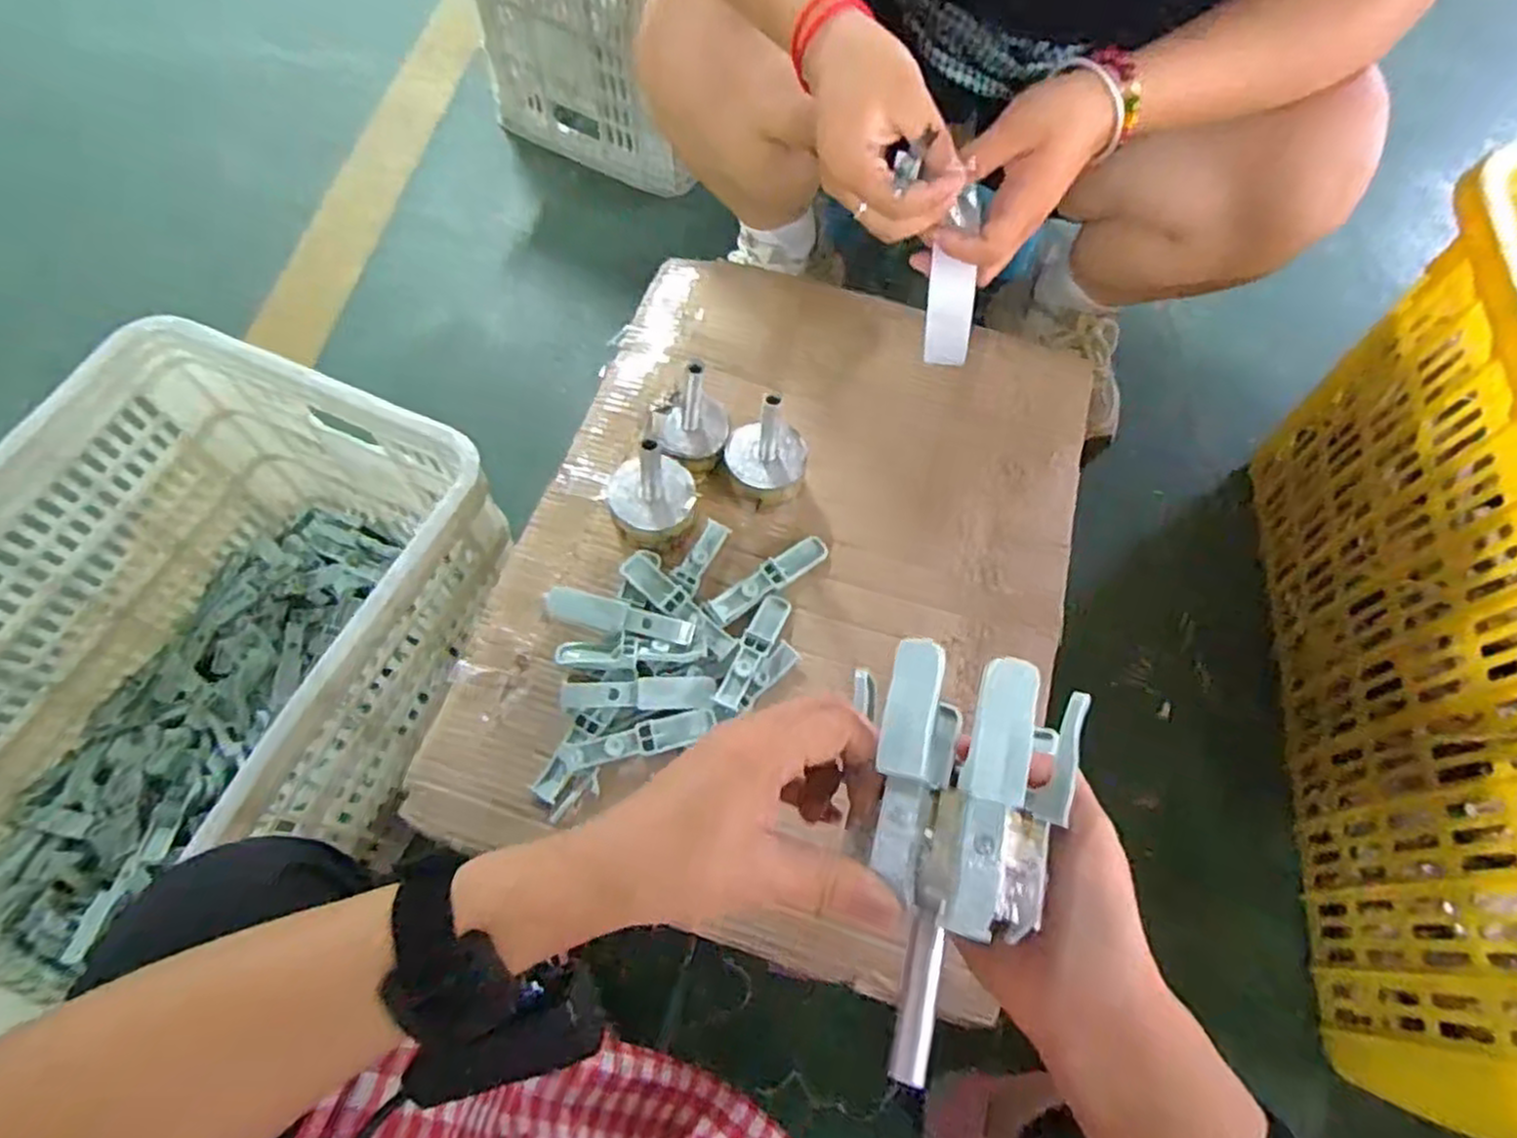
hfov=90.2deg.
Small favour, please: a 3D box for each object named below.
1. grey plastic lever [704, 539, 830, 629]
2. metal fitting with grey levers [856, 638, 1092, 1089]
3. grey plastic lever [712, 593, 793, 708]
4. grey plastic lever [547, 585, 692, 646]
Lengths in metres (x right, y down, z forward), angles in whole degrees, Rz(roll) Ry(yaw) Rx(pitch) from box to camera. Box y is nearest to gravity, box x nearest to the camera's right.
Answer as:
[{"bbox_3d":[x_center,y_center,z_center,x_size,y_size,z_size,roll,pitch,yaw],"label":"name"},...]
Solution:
[{"bbox_3d":[0.007,0.007,0.553,0.105,0.011,0.022,-35,71,-17],"label":"grey plastic lever"},{"bbox_3d":[0.079,0.114,0.309,0.074,0.080,0.154,14,82,19],"label":"metal fitting with grey levers"},{"bbox_3d":[-0.003,0.056,0.526,0.024,0.009,0.095,24,52,8],"label":"grey plastic lever"},{"bbox_3d":[-0.093,0.033,0.510,0.100,0.005,0.021,15,64,-9],"label":"grey plastic lever"}]

